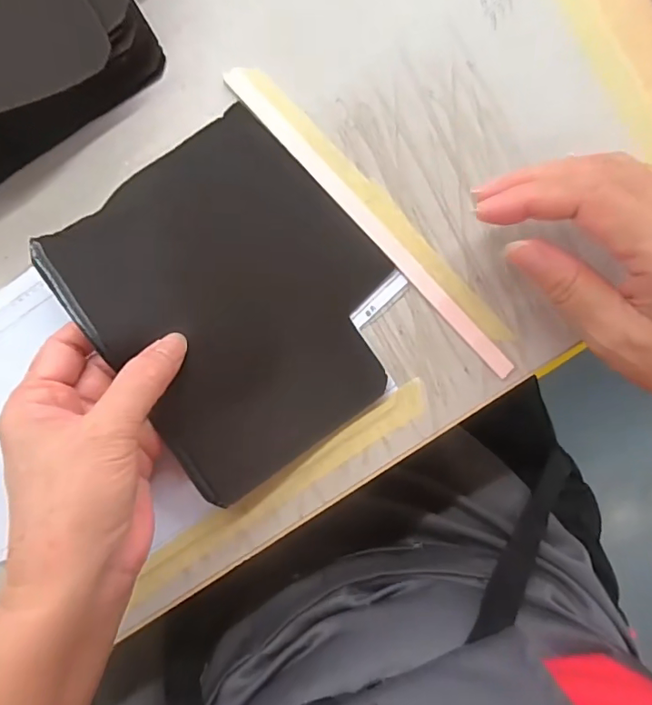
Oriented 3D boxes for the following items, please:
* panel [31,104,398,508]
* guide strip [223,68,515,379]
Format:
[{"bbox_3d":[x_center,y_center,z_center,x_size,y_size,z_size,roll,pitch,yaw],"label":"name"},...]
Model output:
[{"bbox_3d":[-0.045,-0.027,0.270,0.141,0.027,0.166,-37,92,2],"label":"panel"},{"bbox_3d":[0.025,-0.069,0.280,0.012,0.004,0.218,-42,92,2],"label":"guide strip"}]

